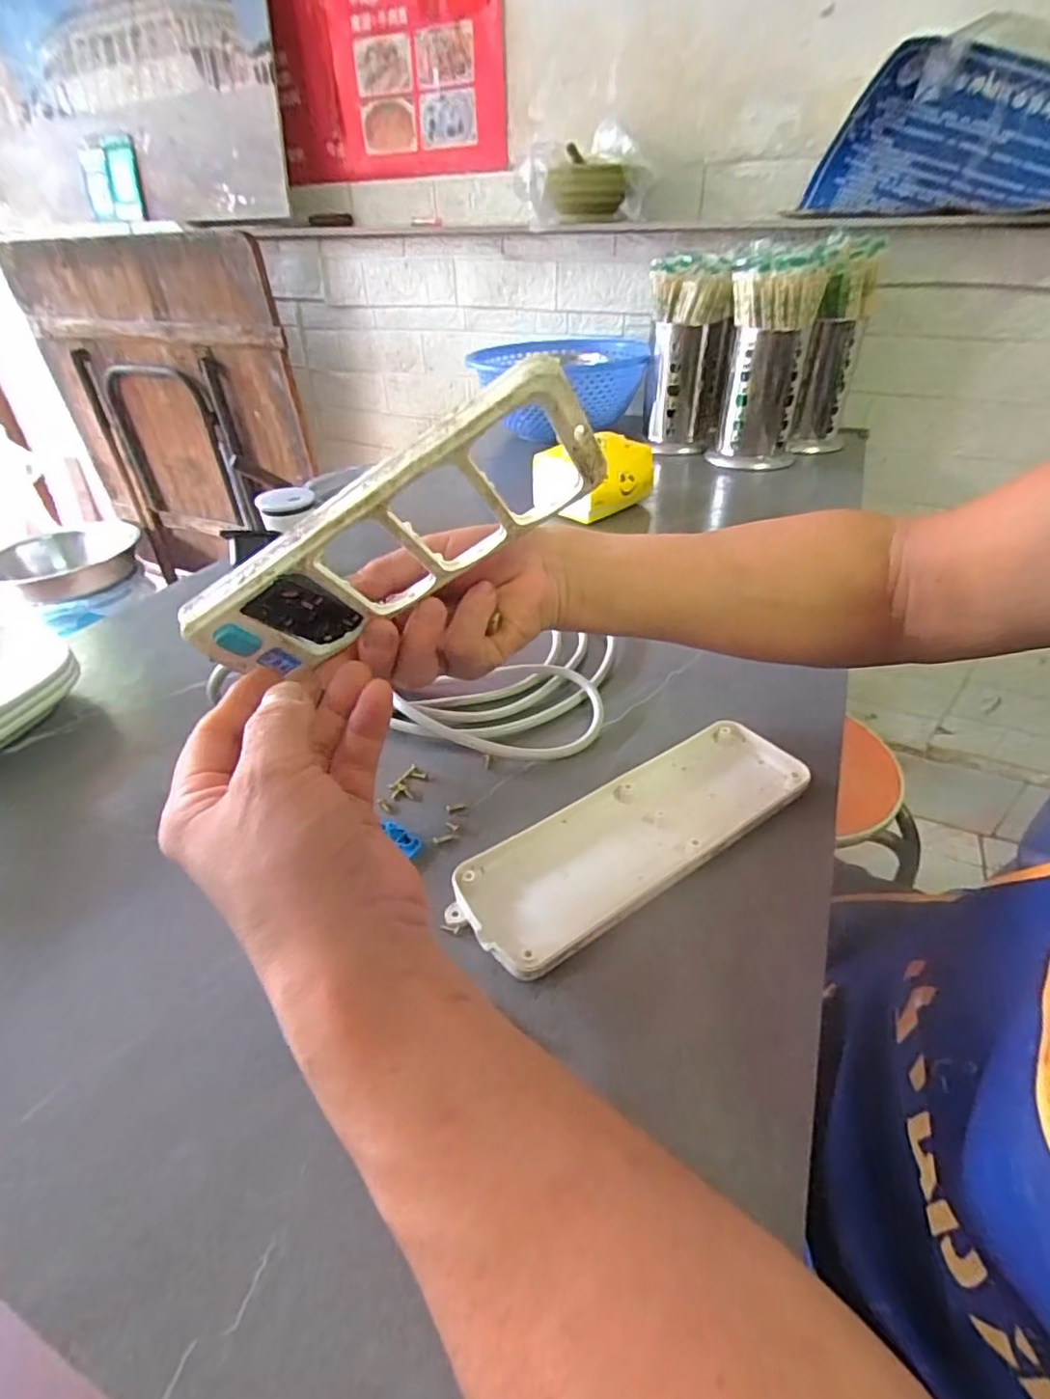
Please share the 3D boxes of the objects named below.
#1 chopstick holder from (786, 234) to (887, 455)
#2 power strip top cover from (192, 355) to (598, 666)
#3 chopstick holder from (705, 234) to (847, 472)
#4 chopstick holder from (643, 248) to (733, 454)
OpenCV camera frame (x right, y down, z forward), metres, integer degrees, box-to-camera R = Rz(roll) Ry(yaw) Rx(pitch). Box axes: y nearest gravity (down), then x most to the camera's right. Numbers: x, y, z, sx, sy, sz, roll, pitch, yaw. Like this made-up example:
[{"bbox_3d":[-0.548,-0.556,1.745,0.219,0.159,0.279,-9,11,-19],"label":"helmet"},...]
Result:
[{"bbox_3d":[0.422,-0.465,0.825,0.078,0.247,0.081,6,38,9],"label":"chopstick holder"},{"bbox_3d":[-0.059,-0.069,0.277,0.197,0.065,0.013,-29,54,14],"label":"power strip top cover"},{"bbox_3d":[0.318,-0.446,0.802,0.110,0.247,0.102,12,40,16],"label":"chopstick holder"},{"bbox_3d":[0.232,-0.489,0.875,0.117,0.229,0.100,10,39,14],"label":"chopstick holder"}]

